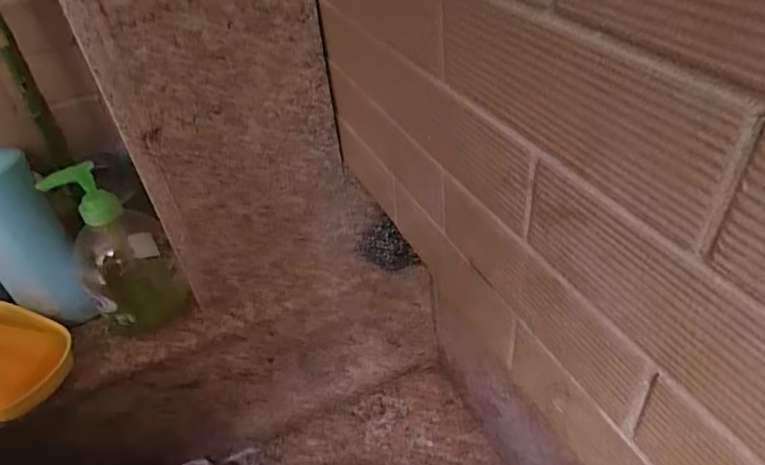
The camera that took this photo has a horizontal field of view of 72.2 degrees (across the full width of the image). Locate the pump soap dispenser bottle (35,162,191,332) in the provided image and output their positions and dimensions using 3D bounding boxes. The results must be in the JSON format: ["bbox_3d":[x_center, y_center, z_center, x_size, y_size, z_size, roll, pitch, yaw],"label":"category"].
[{"bbox_3d":[-0.240,0.009,0.475,0.075,0.159,0.081,-23,43,-19],"label":"pump soap dispenser bottle"}]

